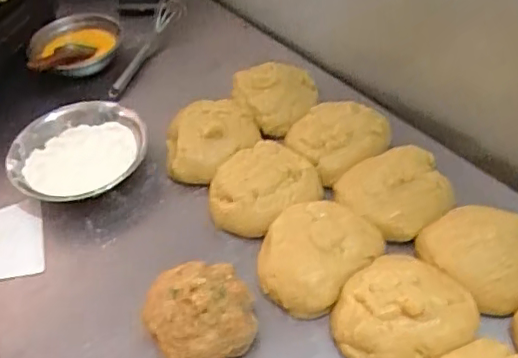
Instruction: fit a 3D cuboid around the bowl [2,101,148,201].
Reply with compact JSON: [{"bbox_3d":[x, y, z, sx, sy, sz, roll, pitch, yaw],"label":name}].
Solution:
[{"bbox_3d":[-0.257,-0.038,0.819,0.188,0.044,0.170,-8,47,-2],"label":"bowl"}]

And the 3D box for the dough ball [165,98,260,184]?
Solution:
[{"bbox_3d":[-0.067,-0.058,0.821,0.128,0.042,0.127,-2,47,3],"label":"dough ball"}]

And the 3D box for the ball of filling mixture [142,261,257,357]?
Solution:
[{"bbox_3d":[-0.063,0.151,0.622,0.105,0.077,0.103,-2,47,3],"label":"ball of filling mixture"}]

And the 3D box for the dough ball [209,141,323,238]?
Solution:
[{"bbox_3d":[0.002,0.010,0.756,0.142,0.043,0.122,-26,51,-18],"label":"dough ball"}]

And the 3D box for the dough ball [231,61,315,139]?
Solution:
[{"bbox_3d":[0.027,-0.134,0.871,0.108,0.067,0.116,-2,47,3],"label":"dough ball"}]

